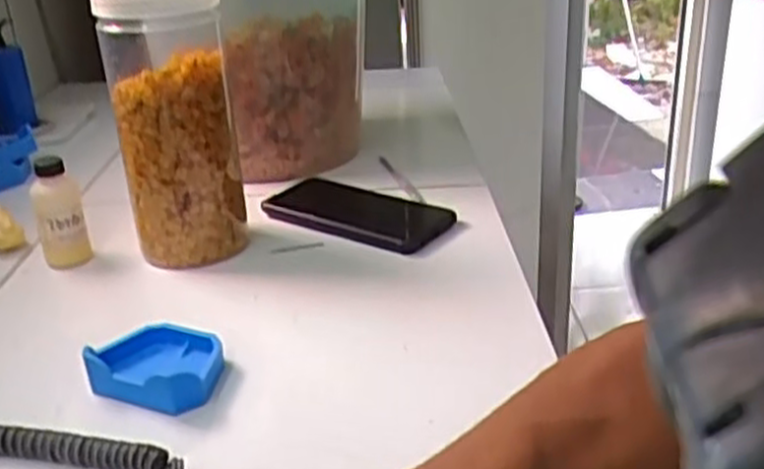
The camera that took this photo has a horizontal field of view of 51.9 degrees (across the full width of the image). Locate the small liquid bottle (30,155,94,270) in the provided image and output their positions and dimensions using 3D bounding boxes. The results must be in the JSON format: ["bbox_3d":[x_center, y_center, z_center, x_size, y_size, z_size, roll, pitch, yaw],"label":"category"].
[{"bbox_3d":[-0.252,-0.014,0.614,0.035,0.090,0.030,-14,27,-24],"label":"small liquid bottle"}]

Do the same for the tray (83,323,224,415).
[{"bbox_3d":[-0.135,0.080,0.474,0.076,0.028,0.063,3,25,11],"label":"tray"}]

